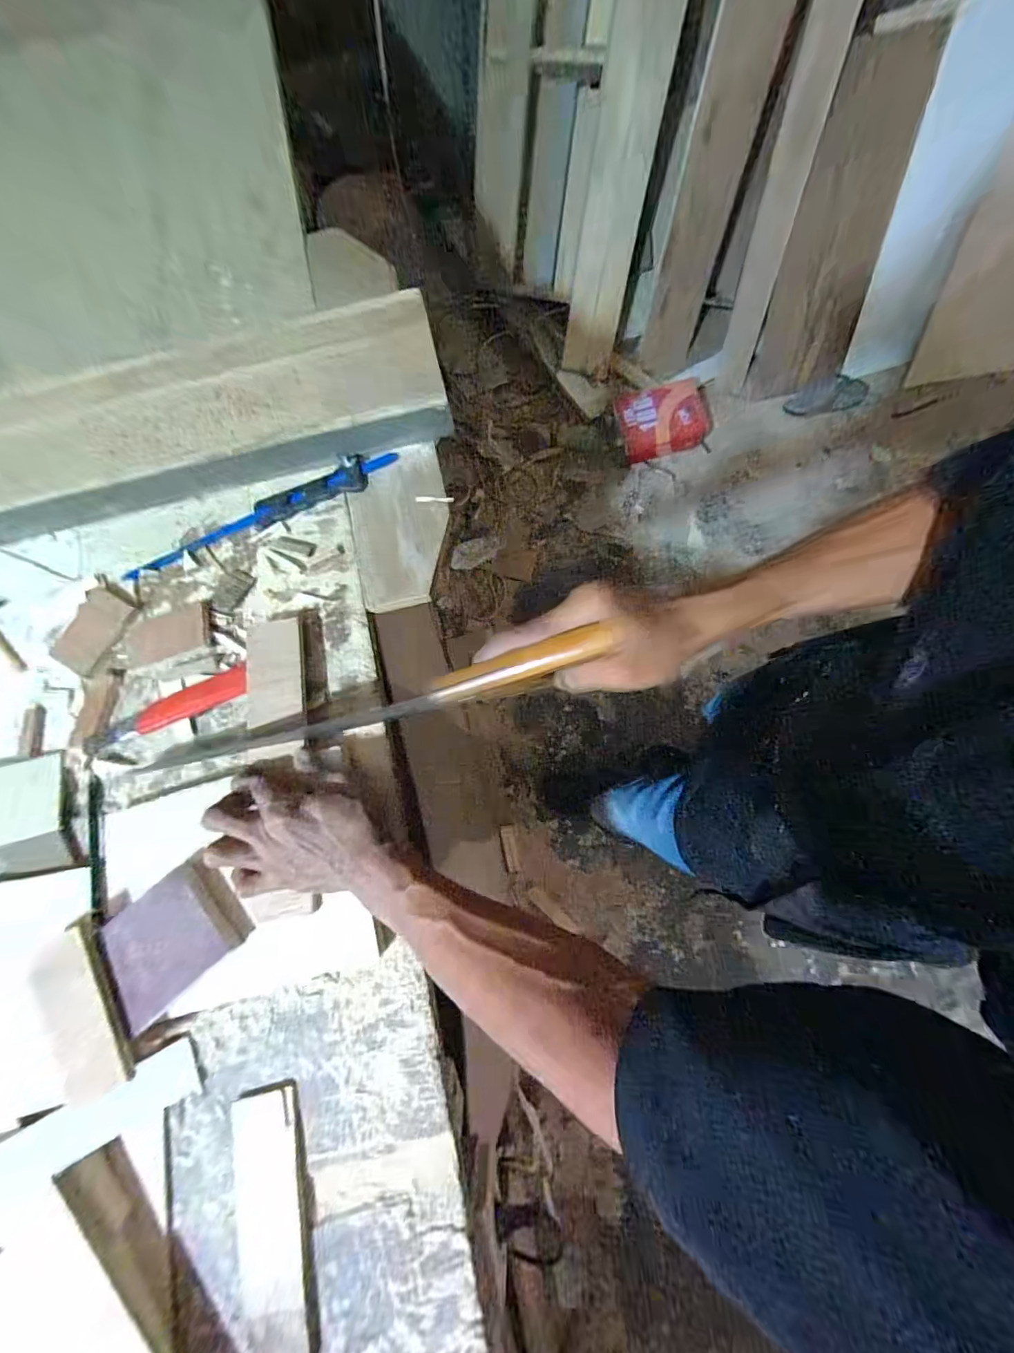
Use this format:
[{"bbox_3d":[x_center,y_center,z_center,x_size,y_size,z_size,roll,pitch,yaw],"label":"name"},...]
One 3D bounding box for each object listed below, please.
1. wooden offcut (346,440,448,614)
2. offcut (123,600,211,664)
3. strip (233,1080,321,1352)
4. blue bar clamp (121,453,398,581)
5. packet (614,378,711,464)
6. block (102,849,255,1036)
[{"bbox_3d":[-0.107,-0.155,0.471,0.097,0.014,0.167,-13,77,-1],"label":"wooden offcut"},{"bbox_3d":[-0.332,-0.042,0.455,0.086,0.008,0.050,-15,77,-2],"label":"offcut"},{"bbox_3d":[-0.166,0.396,0.332,0.045,0.014,0.168,-14,77,-1],"label":"strip"},{"bbox_3d":[-0.253,-0.169,0.475,0.291,0.019,0.039,-23,77,-4],"label":"blue bar clamp"},{"bbox_3d":[0.449,-0.733,1.332,0.267,0.057,0.176,-16,116,-3],"label":"packet"},{"bbox_3d":[-0.261,0.202,0.362,0.099,0.029,0.080,-42,79,-8],"label":"block"}]

